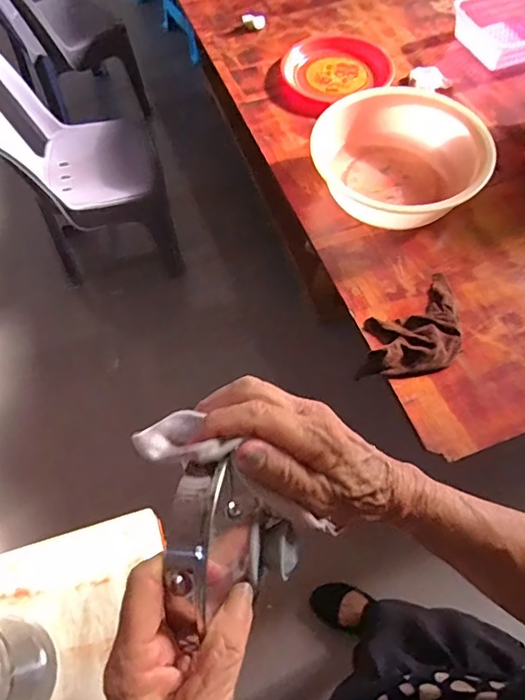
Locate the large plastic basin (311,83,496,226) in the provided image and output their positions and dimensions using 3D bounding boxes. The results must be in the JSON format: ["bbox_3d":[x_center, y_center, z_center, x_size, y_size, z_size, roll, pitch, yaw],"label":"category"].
[{"bbox_3d":[0.266,-0.361,0.995,0.282,0.100,0.294,-1,61,1],"label":"large plastic basin"}]

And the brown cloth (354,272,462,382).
[{"bbox_3d":[0.251,-0.051,0.878,0.163,0.036,0.207,1,61,3],"label":"brown cloth"}]

